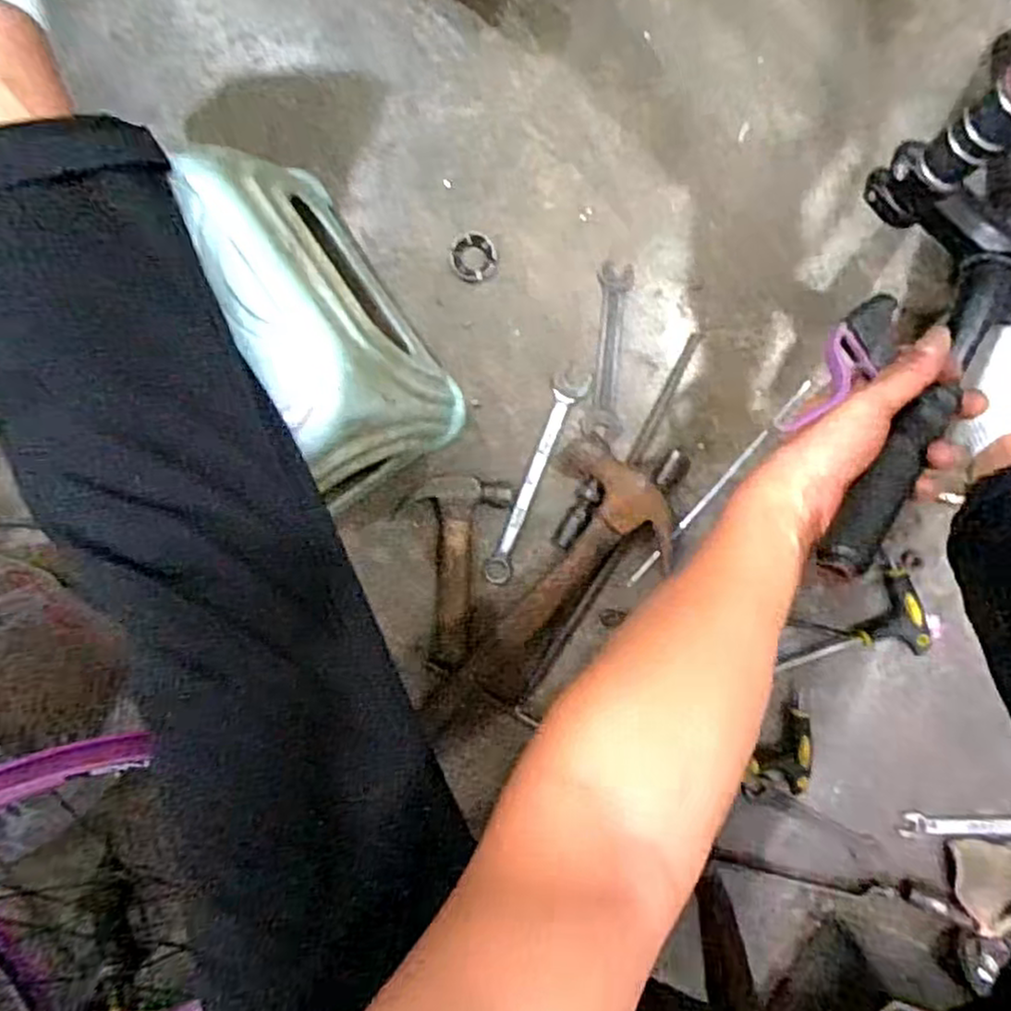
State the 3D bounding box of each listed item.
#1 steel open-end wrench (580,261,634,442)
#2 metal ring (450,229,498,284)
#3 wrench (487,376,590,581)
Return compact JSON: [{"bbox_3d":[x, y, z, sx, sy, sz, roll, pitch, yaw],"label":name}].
[{"bbox_3d":[0.093,-0.139,0.641,0.034,0.008,0.154,4,97,2],"label":"steel open-end wrench"},{"bbox_3d":[-0.029,-0.224,0.638,0.041,0.004,0.043,0,97,3],"label":"metal ring"},{"bbox_3d":[0.028,-0.023,0.656,0.031,0.008,0.205,20,98,0],"label":"wrench"}]

